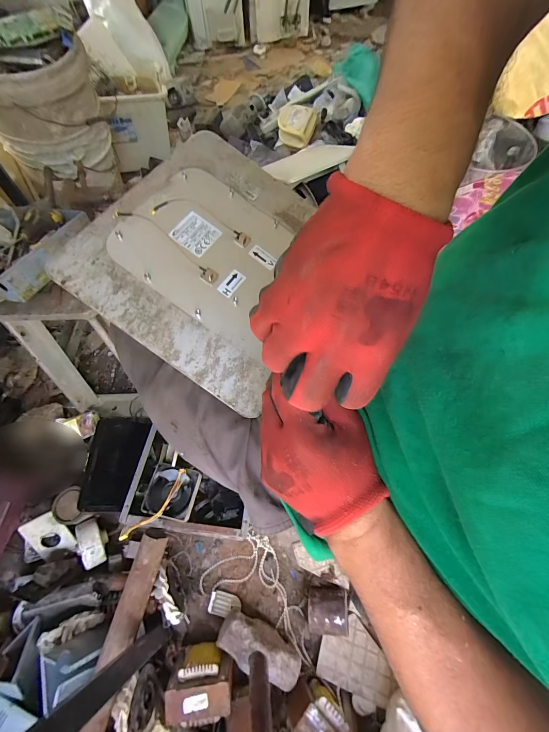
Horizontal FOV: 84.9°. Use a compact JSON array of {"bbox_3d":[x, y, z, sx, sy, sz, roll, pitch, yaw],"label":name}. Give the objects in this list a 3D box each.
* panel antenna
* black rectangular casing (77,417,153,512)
[{"bbox_3d":[-0.072,-0.140,0.383,0.305,0.032,0.300,36,73,-1],"label":"panel antenna"},{"bbox_3d":[-0.379,0.222,0.713,0.113,0.024,0.226,14,48,-20],"label":"black rectangular casing"}]

